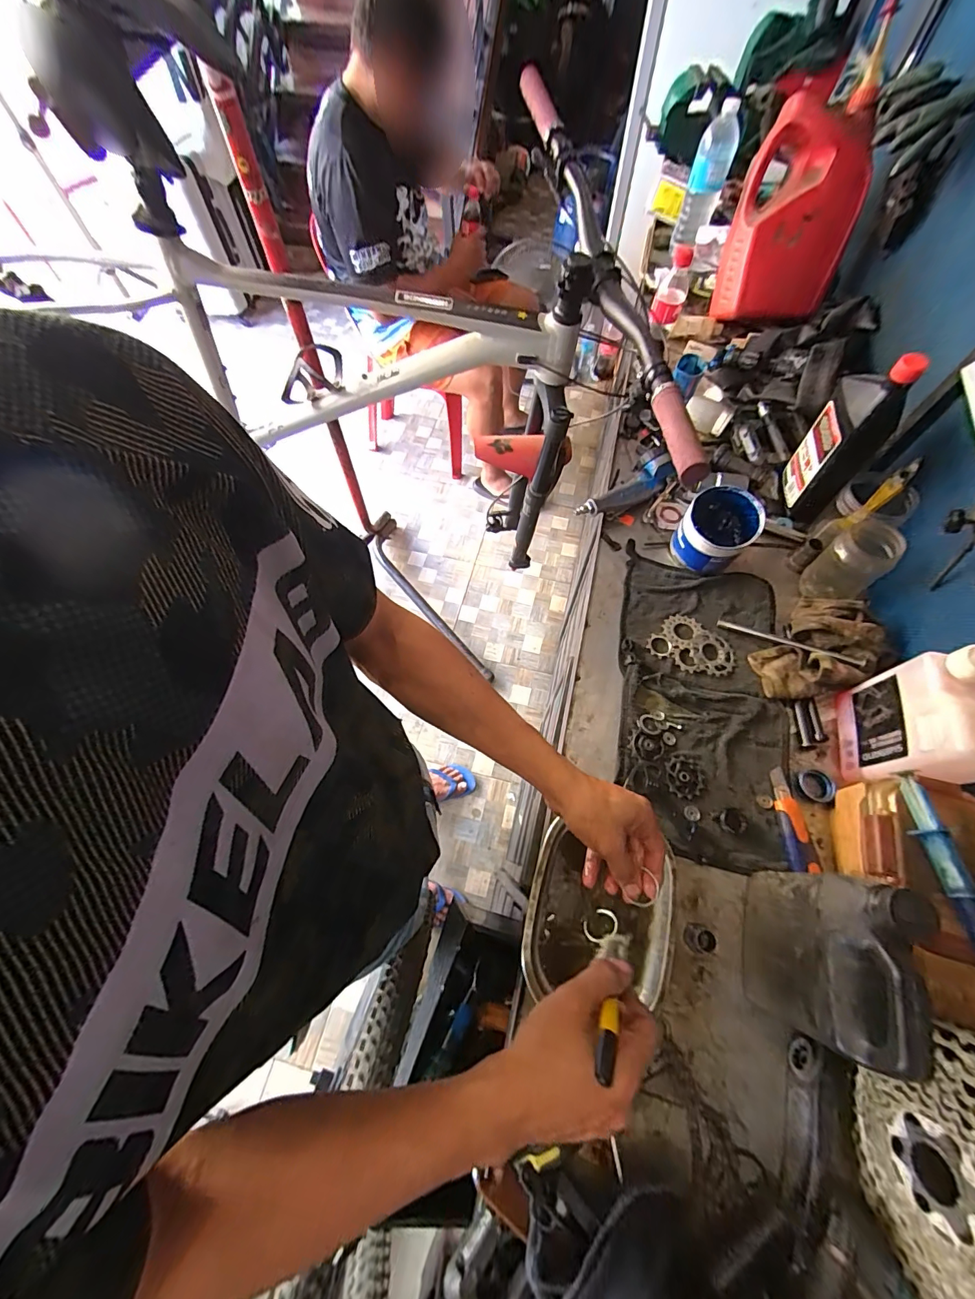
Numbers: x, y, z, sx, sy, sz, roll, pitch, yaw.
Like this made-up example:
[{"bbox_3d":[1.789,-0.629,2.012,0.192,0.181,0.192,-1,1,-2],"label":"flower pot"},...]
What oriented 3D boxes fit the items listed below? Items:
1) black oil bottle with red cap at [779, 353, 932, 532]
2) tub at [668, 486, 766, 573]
[{"bbox_3d":[0.506,-0.298,0.622,0.062,0.234,0.113,14,65,5],"label":"black oil bottle with red cap"},{"bbox_3d":[0.340,-0.173,0.655,0.096,0.101,0.099,1,65,-1],"label":"tub"}]

